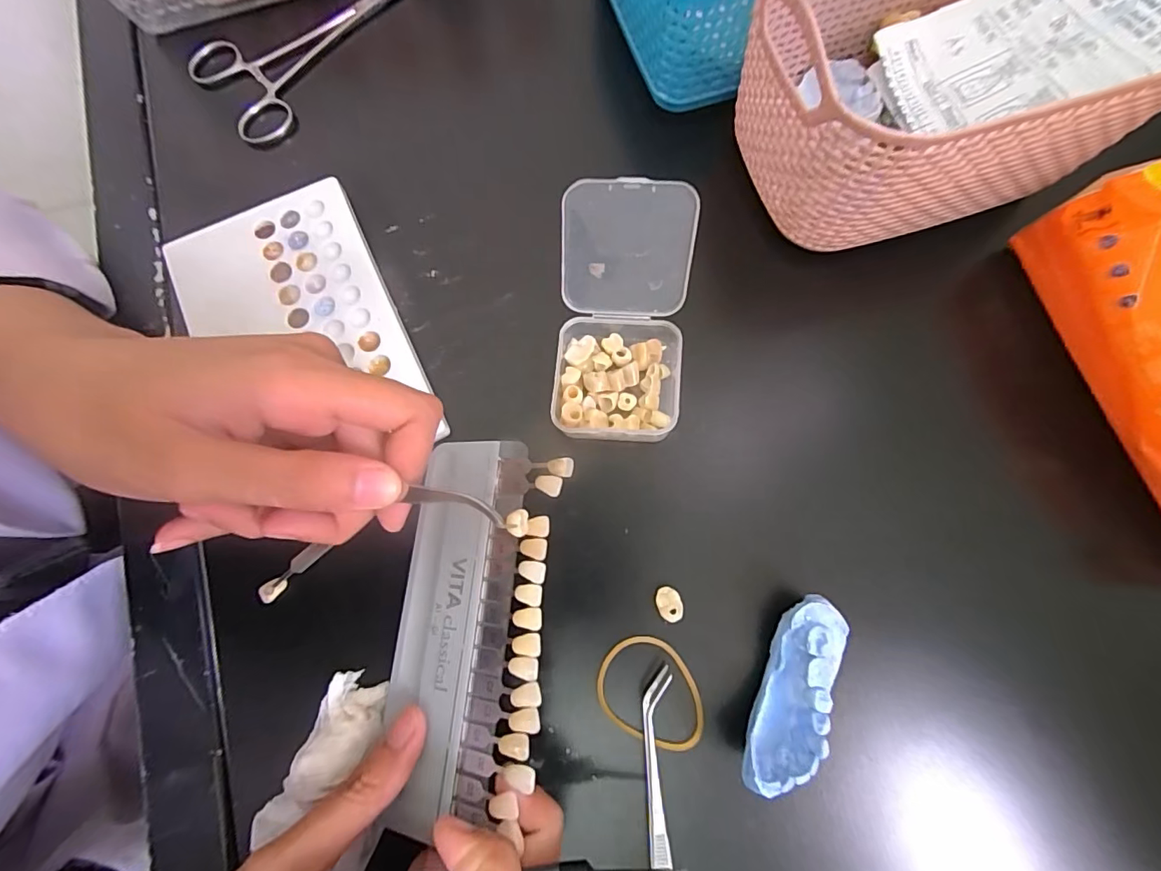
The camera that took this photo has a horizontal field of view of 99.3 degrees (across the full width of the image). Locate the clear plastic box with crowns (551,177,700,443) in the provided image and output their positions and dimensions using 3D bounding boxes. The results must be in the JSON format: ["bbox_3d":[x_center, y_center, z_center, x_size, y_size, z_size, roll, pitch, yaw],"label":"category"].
[{"bbox_3d":[0.018,-0.049,0.211,0.058,0.052,0.094,3,76,2],"label":"clear plastic box with crowns"}]

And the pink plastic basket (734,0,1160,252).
[{"bbox_3d":[0.153,-0.158,0.213,0.160,0.073,0.113,-16,76,-2],"label":"pink plastic basket"}]

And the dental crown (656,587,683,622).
[{"bbox_3d":[0.037,0.071,0.207,0.010,0.004,0.014,-12,76,-2],"label":"dental crown"}]

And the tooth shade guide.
[{"bbox_3d":[-0.042,0.075,0.199,0.070,0.016,0.143,-4,72,23],"label":"tooth shade guide"}]

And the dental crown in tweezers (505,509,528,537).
[{"bbox_3d":[-0.020,0.028,0.157,0.006,0.006,0.008,-1,76,1],"label":"dental crown in tweezers"}]

